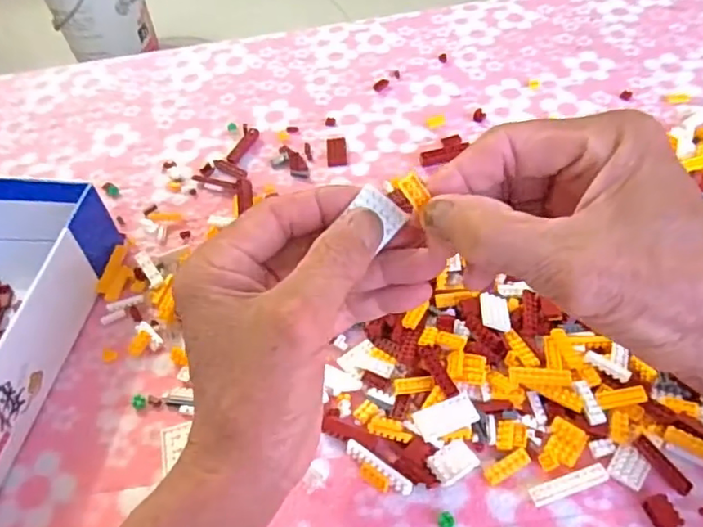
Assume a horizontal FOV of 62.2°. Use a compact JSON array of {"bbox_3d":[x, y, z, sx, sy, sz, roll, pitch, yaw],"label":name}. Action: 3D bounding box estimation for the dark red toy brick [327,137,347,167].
[{"bbox_3d":[-0.012,-0.092,0.475,0.016,0.004,0.037,-5,48,2],"label":"dark red toy brick"}]

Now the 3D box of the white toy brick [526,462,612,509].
[{"bbox_3d":[0.108,0.109,0.288,0.040,0.005,0.009,-17,49,-8],"label":"white toy brick"}]

